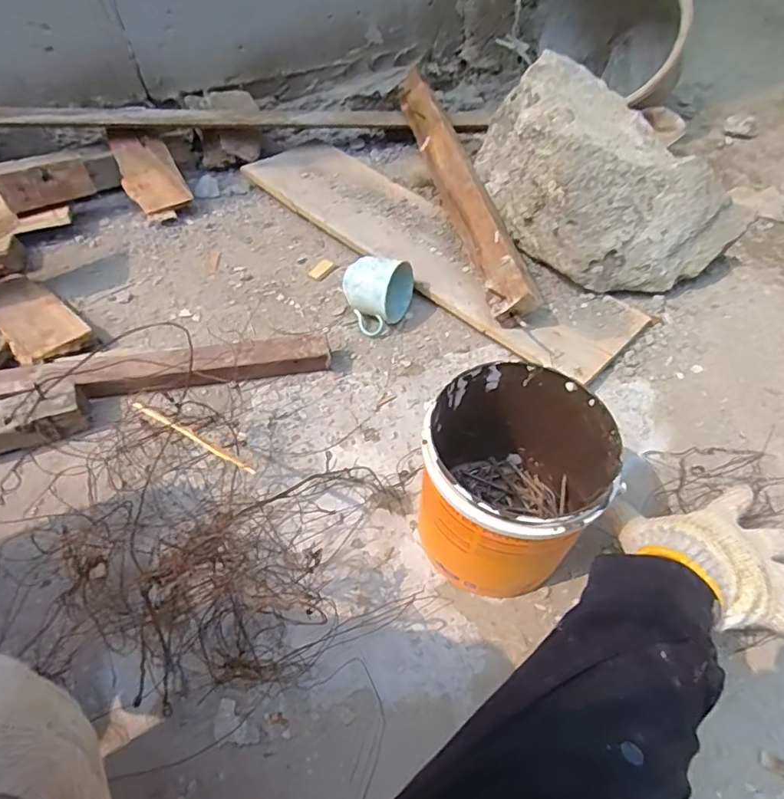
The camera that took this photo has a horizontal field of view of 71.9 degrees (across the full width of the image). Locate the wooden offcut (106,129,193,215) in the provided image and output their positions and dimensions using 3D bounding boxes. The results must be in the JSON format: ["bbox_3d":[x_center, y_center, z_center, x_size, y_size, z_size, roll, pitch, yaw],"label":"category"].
[{"bbox_3d":[-0.403,-0.380,0.888,0.089,0.020,0.162,-28,84,-5],"label":"wooden offcut"}]

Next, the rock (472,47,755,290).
[{"bbox_3d":[0.294,-0.314,0.750,0.271,0.217,0.305,-16,52,-10],"label":"rock"}]

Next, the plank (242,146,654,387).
[{"bbox_3d":[0.038,-0.247,0.814,0.690,0.025,0.167,37,60,25],"label":"plank"}]

